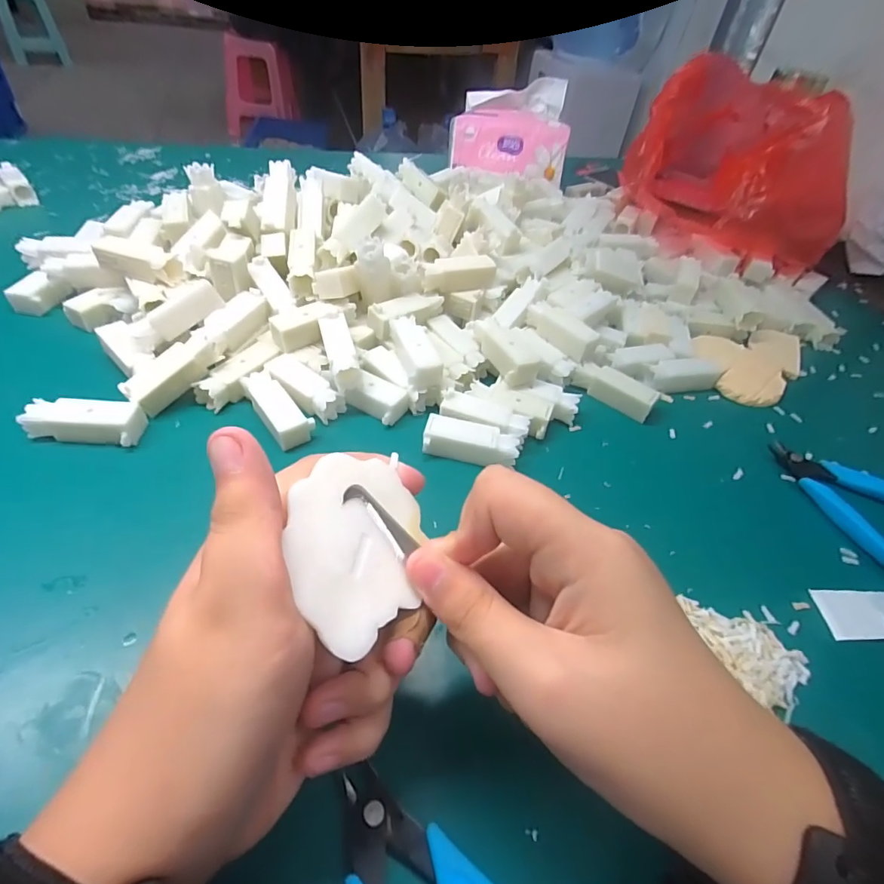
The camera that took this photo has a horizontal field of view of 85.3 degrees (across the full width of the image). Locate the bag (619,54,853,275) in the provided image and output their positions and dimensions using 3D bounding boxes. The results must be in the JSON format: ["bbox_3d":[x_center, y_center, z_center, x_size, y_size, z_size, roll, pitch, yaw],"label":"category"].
[{"bbox_3d":[0.310,-0.295,0.521,0.164,0.144,0.199,-10,49,-16],"label":"bag"}]

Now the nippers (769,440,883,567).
[{"bbox_3d":[0.269,0.040,0.312,0.082,0.017,0.113,-30,57,-30],"label":"nippers"}]

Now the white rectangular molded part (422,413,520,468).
[{"bbox_3d":[0.019,0.002,0.314,0.060,0.018,0.026,13,47,5],"label":"white rectangular molded part"}]

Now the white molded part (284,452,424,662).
[{"bbox_3d":[-0.026,0.034,0.164,0.058,0.004,0.059,-11,73,-51],"label":"white molded part"}]

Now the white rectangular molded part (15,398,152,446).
[{"bbox_3d":[-0.217,-0.011,0.295,0.060,0.022,0.024,4,47,-6],"label":"white rectangular molded part"}]

